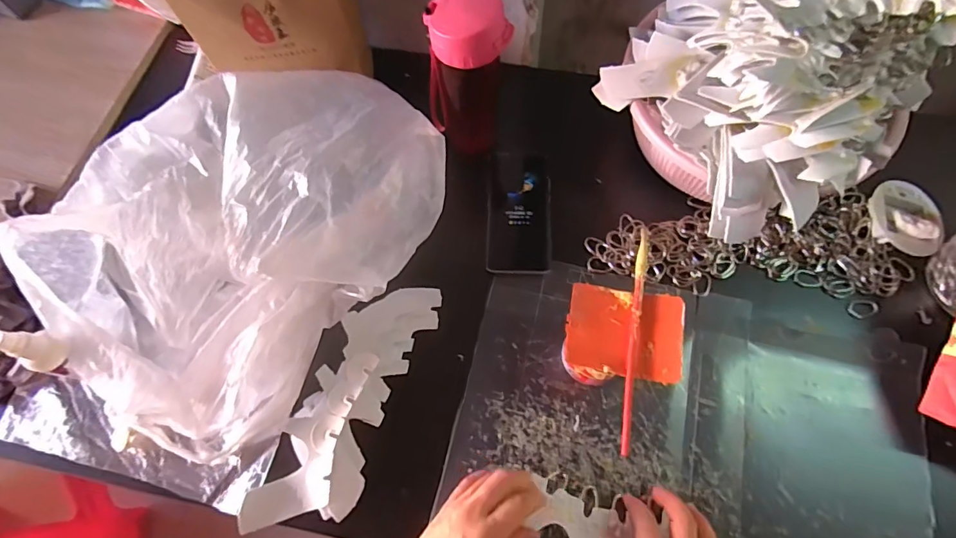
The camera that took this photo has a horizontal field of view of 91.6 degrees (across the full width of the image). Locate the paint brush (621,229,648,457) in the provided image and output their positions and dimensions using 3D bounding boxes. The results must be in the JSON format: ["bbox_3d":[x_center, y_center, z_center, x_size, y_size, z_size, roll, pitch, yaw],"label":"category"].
[{"bbox_3d":[0.140,0.059,0.414,0.009,0.012,0.201,10,69,7],"label":"paint brush"}]

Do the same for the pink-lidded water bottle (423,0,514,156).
[{"bbox_3d":[-0.011,-0.200,0.506,0.086,0.183,0.072,-9,68,0],"label":"pink-lidded water bottle"}]

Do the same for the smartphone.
[{"bbox_3d":[0.049,-0.071,0.547,0.071,0.009,0.156,2,68,4],"label":"smartphone"}]

